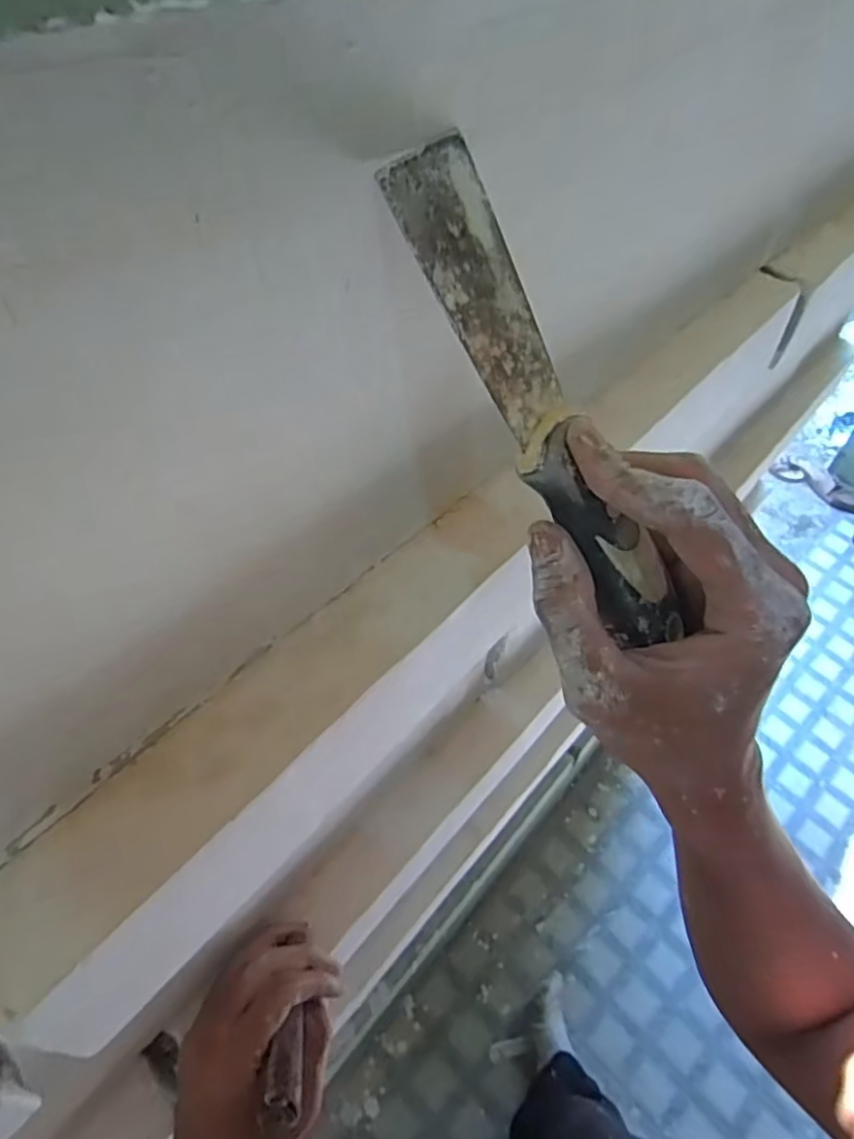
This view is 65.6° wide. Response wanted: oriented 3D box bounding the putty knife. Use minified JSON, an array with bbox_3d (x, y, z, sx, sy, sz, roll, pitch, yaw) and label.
[{"bbox_3d":[0.039,-0.046,0.215,0.035,0.172,0.012,-40,19,-29],"label":"putty knife"}]

